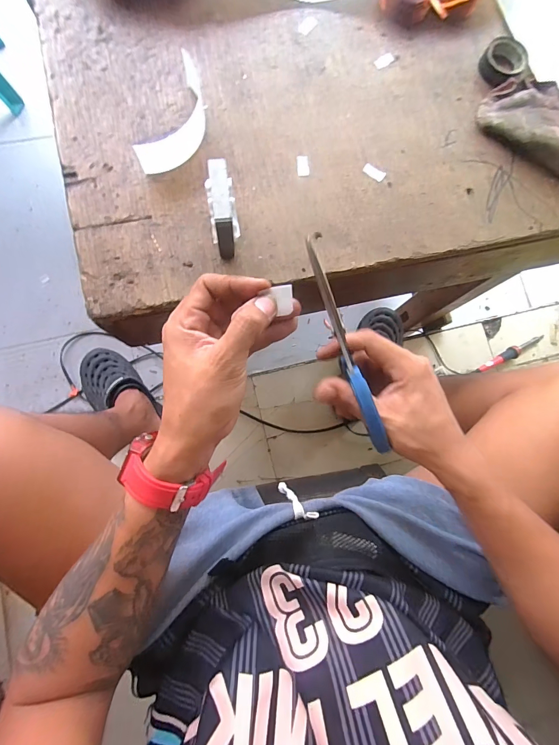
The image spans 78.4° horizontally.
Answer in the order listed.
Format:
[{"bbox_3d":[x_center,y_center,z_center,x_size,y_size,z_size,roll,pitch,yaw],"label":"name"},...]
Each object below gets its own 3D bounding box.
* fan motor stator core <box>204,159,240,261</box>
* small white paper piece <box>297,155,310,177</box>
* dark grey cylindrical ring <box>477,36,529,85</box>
[{"bbox_3d":[-0.051,-0.140,0.305,0.022,0.062,0.061,-10,83,-7],"label":"fan motor stator core"},{"bbox_3d":[0.024,-0.212,0.349,0.012,0.004,0.022,-3,82,-6],"label":"small white paper piece"},{"bbox_3d":[0.246,-0.344,0.377,0.050,0.018,0.045,-35,86,-9],"label":"dark grey cylindrical ring"}]

